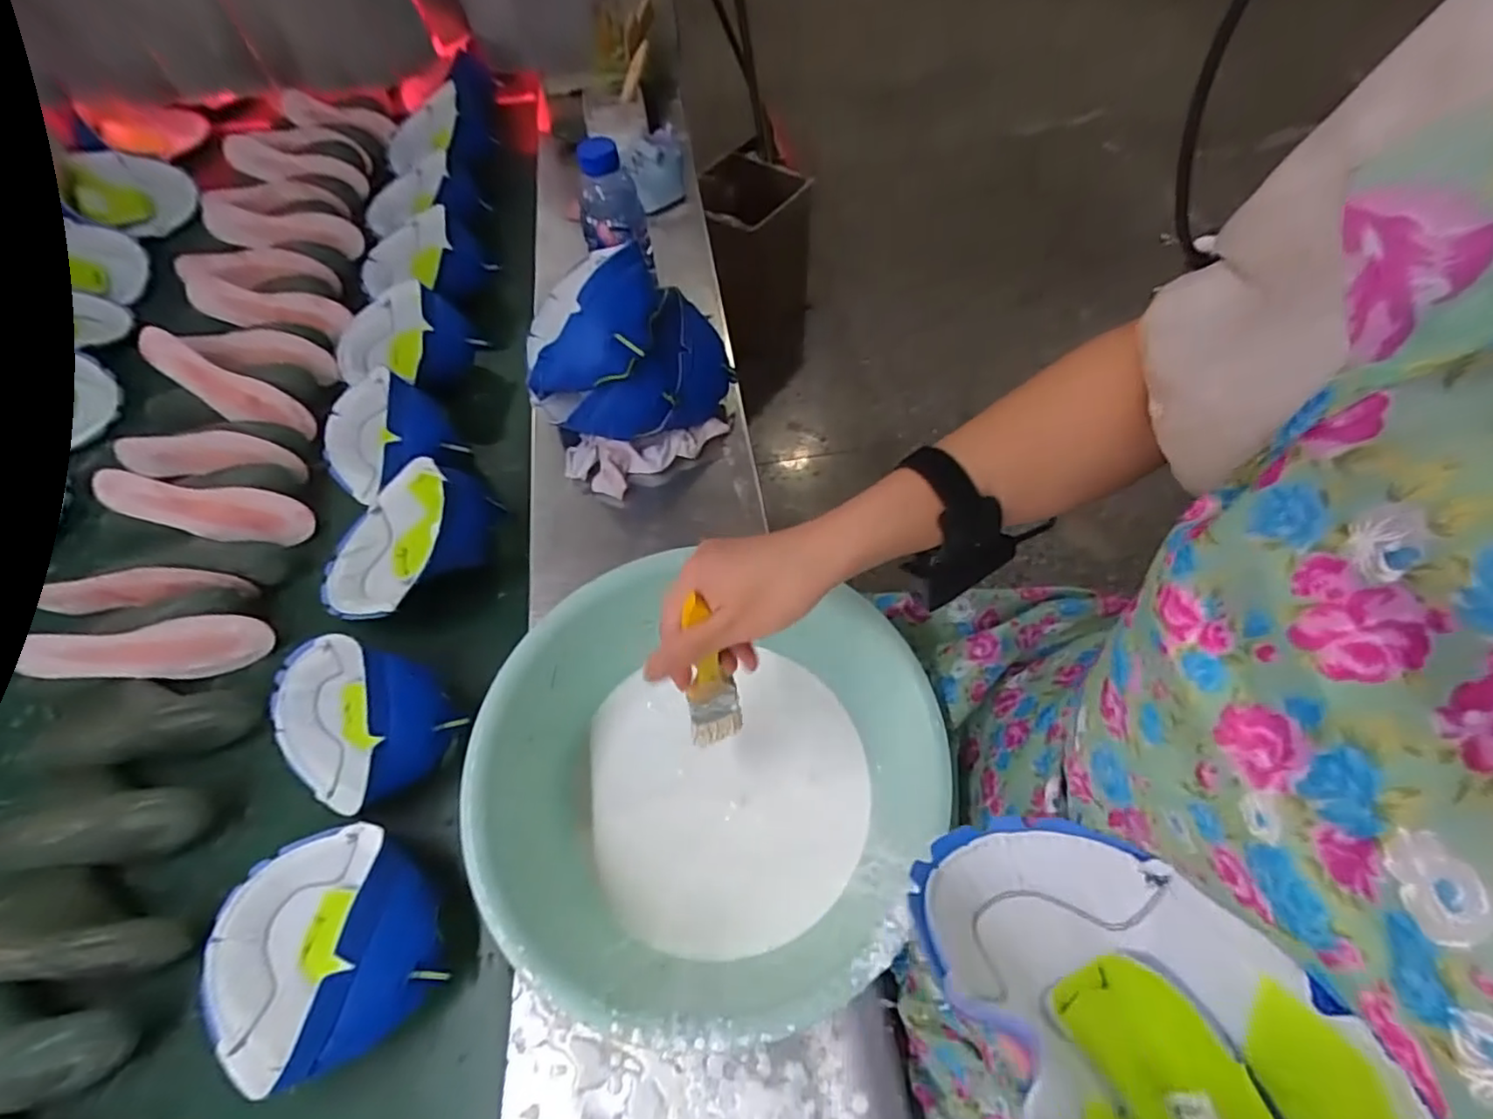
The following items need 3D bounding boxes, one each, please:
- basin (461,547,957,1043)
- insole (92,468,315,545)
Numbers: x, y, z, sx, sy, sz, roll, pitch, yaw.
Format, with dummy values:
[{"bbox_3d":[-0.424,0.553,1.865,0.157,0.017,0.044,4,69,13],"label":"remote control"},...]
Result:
[{"bbox_3d":[-0.028,0.160,0.468,0.300,0.123,0.282,0,60,0],"label":"basin"},{"bbox_3d":[-0.553,-0.051,0.663,0.181,0.060,0.021,8,23,-16],"label":"insole"}]

